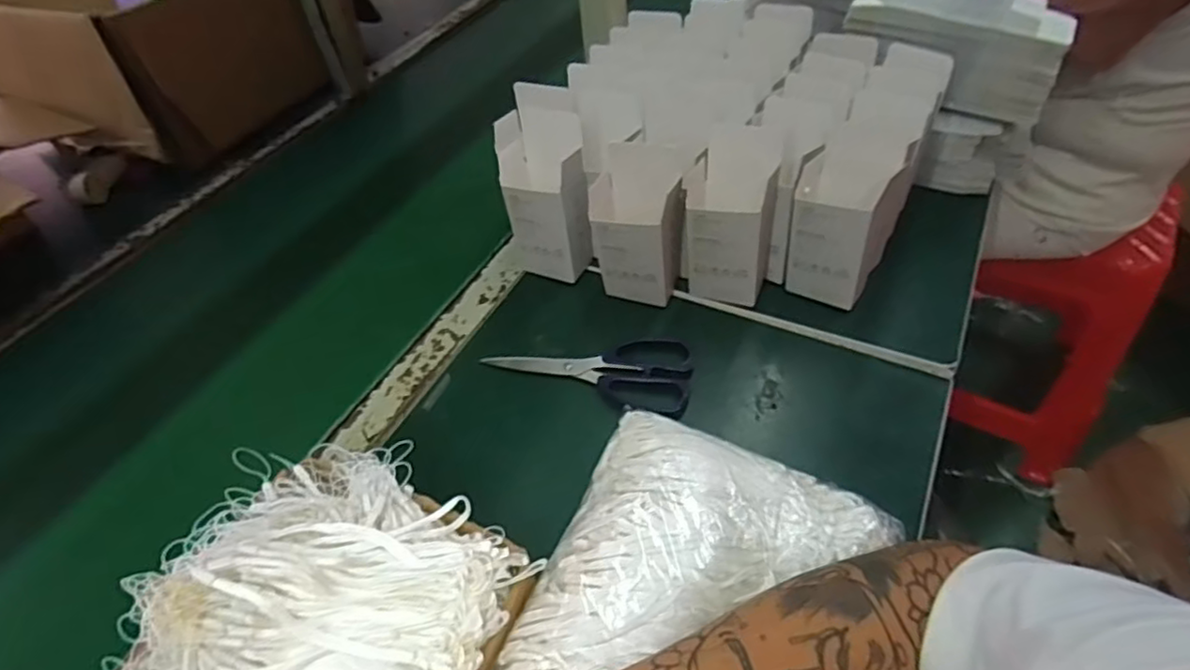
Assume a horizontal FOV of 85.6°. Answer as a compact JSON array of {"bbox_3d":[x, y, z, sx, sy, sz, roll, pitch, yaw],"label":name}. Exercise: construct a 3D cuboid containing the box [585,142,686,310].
[{"bbox_3d":[0.040,-0.093,0.571,0.080,0.131,0.058,9,49,15],"label":"box"}]

